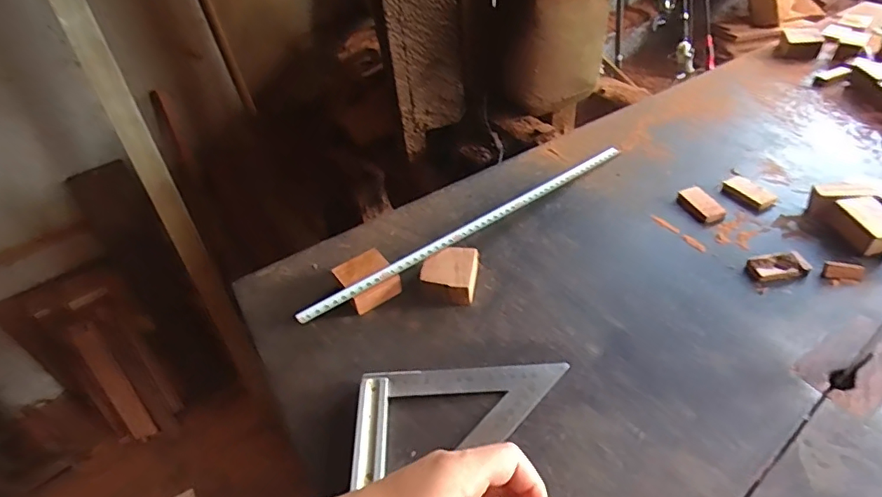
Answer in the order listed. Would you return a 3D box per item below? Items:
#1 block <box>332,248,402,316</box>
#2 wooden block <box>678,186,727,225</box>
[{"bbox_3d":[-0.081,0.036,0.566,0.057,0.032,0.056,-26,46,-21],"label":"block"},{"bbox_3d":[0.317,-0.053,0.620,0.032,0.012,0.059,-17,43,-11],"label":"wooden block"}]

